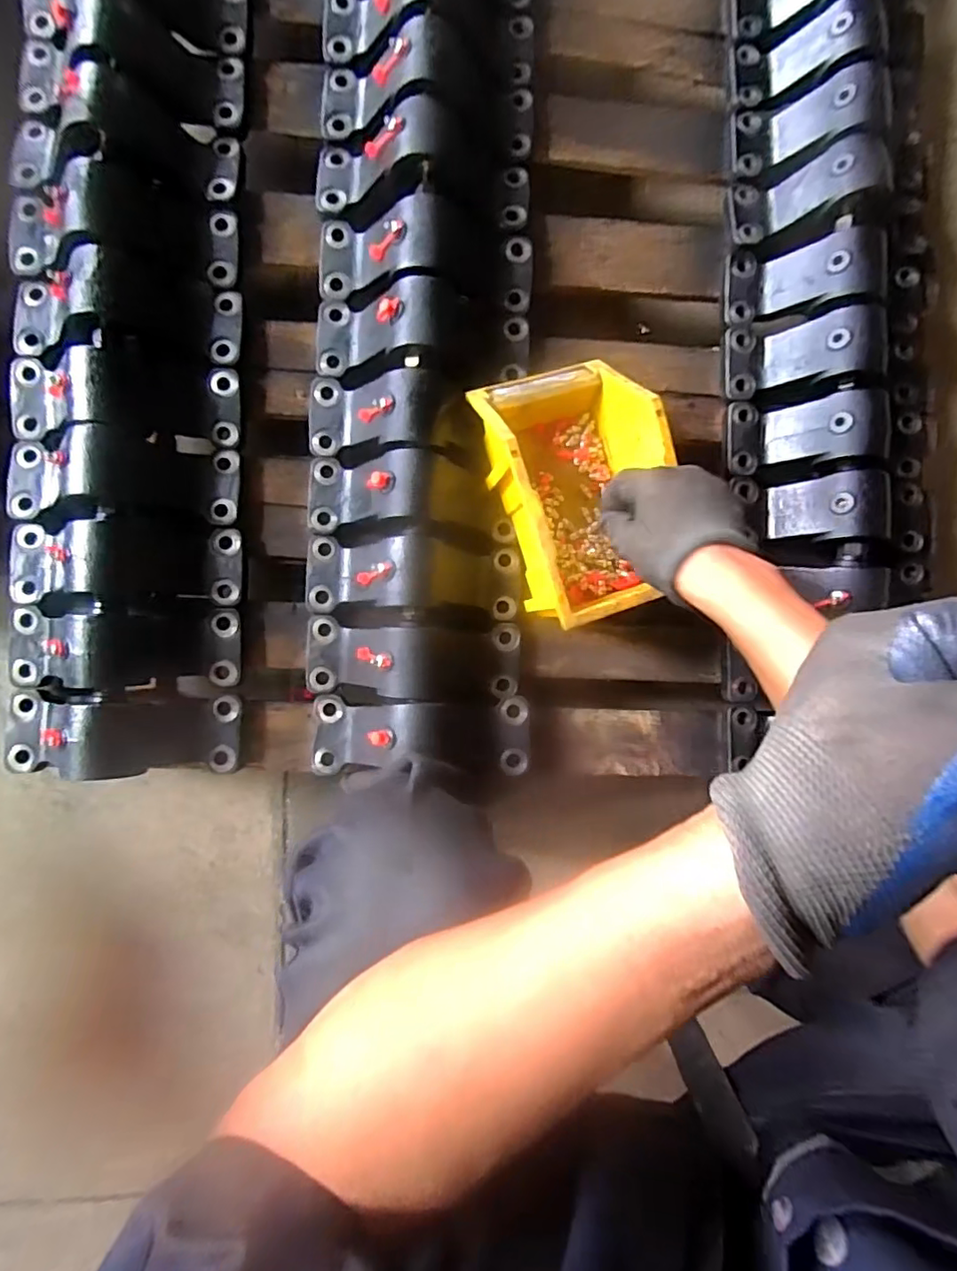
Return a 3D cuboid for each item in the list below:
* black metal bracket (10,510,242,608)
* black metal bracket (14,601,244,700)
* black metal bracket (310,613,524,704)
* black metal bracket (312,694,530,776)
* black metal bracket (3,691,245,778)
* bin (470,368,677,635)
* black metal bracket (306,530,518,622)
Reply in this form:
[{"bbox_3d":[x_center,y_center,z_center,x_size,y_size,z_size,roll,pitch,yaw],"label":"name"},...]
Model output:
[{"bbox_3d":[-0.358,-0.076,0.565,0.224,0.059,0.095,1,89,-4],"label":"black metal bracket"},{"bbox_3d":[-0.357,0.016,0.560,0.220,0.058,0.086,0,90,-4],"label":"black metal bracket"},{"bbox_3d":[-0.066,0.024,0.583,0.223,0.058,0.081,2,89,-4],"label":"black metal bracket"},{"bbox_3d":[-0.058,0.105,0.579,0.223,0.081,0.080,0,89,-4],"label":"black metal bracket"},{"bbox_3d":[-0.354,0.096,0.559,0.223,0.073,0.082,2,89,-4],"label":"black metal bracket"},{"bbox_3d":[0.102,-0.147,0.570,0.152,0.114,0.248,-19,91,-4],"label":"bin"},{"bbox_3d":[-0.065,-0.058,0.589,0.225,0.058,0.085,3,89,-4],"label":"black metal bracket"}]

